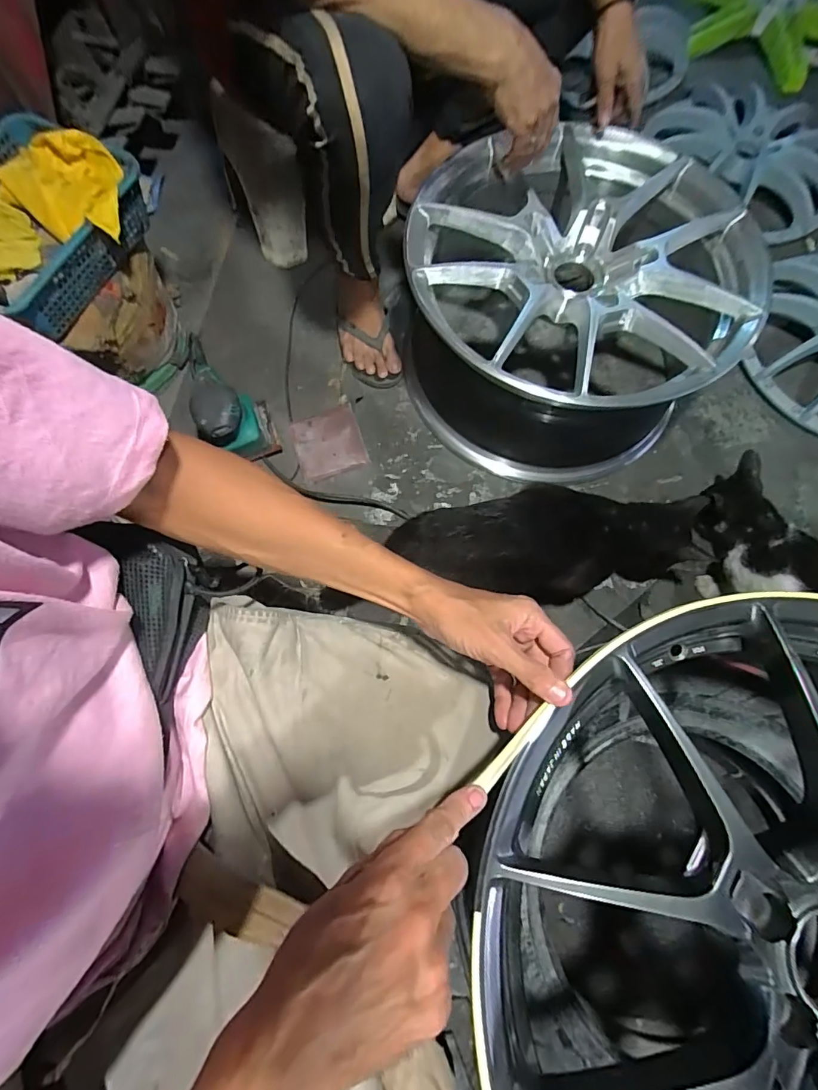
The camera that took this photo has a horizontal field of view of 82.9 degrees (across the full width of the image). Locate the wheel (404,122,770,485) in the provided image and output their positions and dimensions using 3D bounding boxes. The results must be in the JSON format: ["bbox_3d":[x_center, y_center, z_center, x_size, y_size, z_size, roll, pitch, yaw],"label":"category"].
[{"bbox_3d":[0.247,-0.381,0.767,0.476,0.249,0.492,0,72,-1],"label":"wheel"}]

